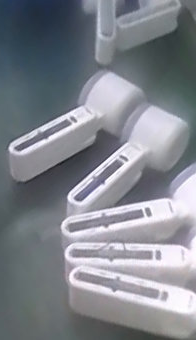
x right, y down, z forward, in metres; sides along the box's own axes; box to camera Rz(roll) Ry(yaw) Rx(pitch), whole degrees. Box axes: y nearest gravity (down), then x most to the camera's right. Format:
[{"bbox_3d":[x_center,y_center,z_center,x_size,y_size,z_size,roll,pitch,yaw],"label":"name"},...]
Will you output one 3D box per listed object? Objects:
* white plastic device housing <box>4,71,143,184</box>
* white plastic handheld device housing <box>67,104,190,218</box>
[{"bbox_3d":[-0.025,-0.047,0.598,0.159,0.050,0.057,-36,57,-16],"label":"white plastic device housing"},{"bbox_3d":[0.023,-0.008,0.564,0.053,0.045,0.161,32,51,24],"label":"white plastic handheld device housing"}]

